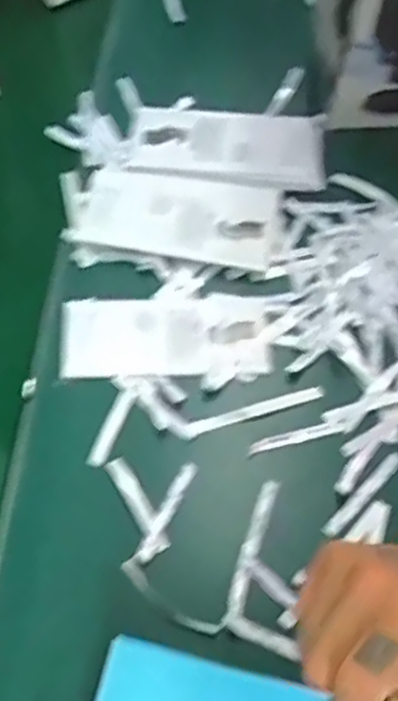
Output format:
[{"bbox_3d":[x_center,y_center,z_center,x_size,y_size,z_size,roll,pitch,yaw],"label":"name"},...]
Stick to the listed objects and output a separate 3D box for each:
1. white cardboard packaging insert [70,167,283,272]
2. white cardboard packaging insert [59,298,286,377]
[{"bbox_3d":[-0.019,-0.132,0.698,0.183,0.046,0.089,6,57,5],"label":"white cardboard packaging insert"},{"bbox_3d":[-0.025,-0.013,0.658,0.188,0.020,0.080,-1,57,0],"label":"white cardboard packaging insert"}]

